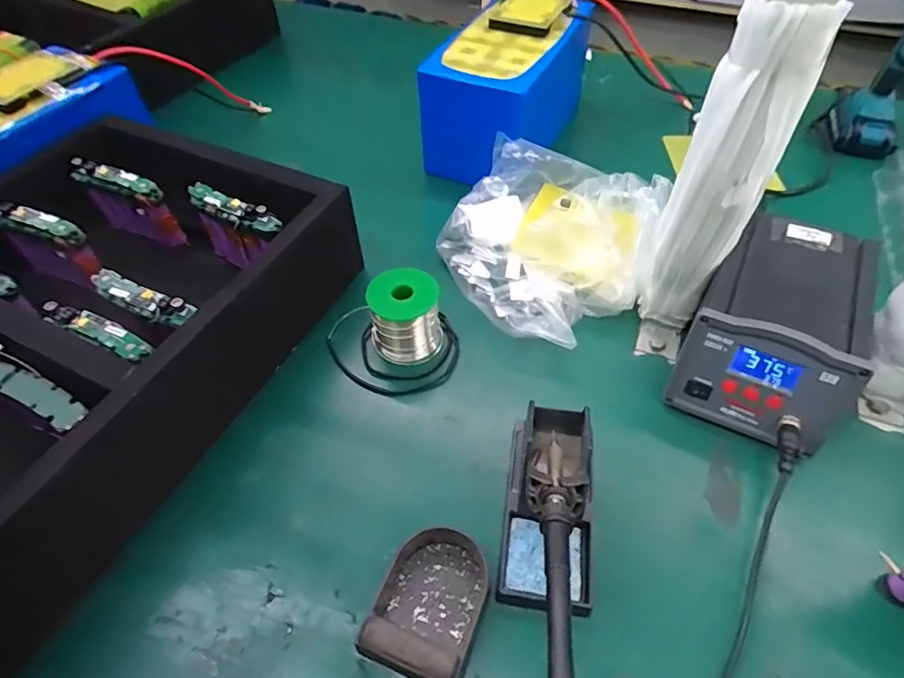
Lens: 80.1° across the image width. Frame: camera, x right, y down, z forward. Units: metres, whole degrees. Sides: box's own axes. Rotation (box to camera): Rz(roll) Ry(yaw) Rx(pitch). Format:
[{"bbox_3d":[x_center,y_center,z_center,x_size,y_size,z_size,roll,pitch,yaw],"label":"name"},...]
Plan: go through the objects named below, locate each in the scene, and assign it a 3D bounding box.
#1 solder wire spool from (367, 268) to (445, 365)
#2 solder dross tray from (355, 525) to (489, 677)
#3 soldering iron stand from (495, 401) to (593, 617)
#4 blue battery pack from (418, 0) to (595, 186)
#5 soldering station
[{"bbox_3d":[-0.048,-0.026,0.548,0.072,0.079,0.059,-8,53,-6],"label":"solder wire spool"},{"bbox_3d":[-0.015,0.191,0.393,0.073,0.040,0.100,16,54,12],"label":"solder dross tray"},{"bbox_3d":[0.077,0.125,0.420,0.067,0.077,0.149,7,53,5],"label":"soldering iron stand"},{"bbox_3d":[0.078,-0.346,0.742,0.143,0.156,0.261,20,55,15],"label":"blue battery pack"},{"bbox_3d":[0.297,-0.008,0.492,0.138,0.098,0.203,31,59,21],"label":"soldering station"}]

